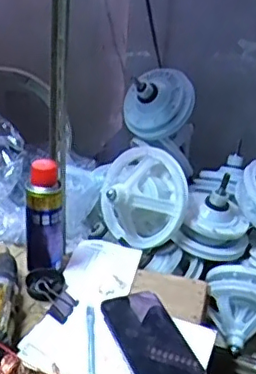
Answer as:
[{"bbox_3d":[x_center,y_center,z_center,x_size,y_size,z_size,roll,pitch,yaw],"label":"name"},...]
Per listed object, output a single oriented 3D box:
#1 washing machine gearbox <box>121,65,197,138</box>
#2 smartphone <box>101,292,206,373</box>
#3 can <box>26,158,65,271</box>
[{"bbox_3d":[0.059,-0.161,1.140,0.132,0.116,0.078,5,28,1],"label":"washing machine gearbox"},{"bbox_3d":[0.029,0.186,0.720,0.079,0.015,0.159,-12,38,-16],"label":"smartphone"},{"bbox_3d":[-0.115,0.041,0.825,0.052,0.153,0.043,0,28,-8],"label":"can"}]

